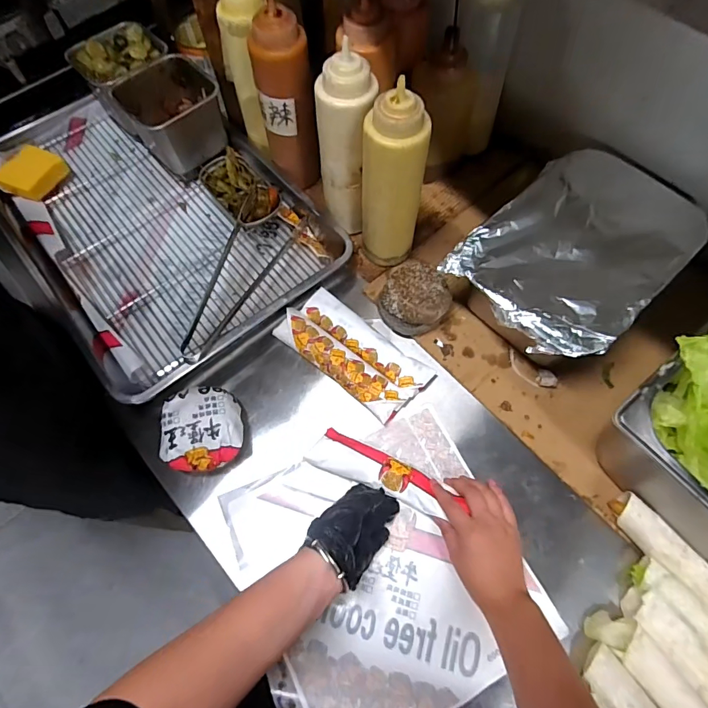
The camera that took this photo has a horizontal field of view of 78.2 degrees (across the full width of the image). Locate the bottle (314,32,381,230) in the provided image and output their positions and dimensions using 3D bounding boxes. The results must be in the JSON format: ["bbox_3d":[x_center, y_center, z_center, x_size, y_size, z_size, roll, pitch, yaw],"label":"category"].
[{"bbox_3d":[-0.008,-0.267,0.596,0.069,0.250,0.065,0,66,1],"label":"bottle"}]

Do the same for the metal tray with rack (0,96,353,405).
[{"bbox_3d":[-0.329,-0.240,0.704,0.389,0.051,0.596,-39,71,-14],"label":"metal tray with rack"}]

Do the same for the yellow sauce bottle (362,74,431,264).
[{"bbox_3d":[0.049,-0.213,0.576,0.064,0.257,0.065,0,66,1],"label":"yellow sauce bottle"}]

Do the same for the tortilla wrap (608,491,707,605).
[{"bbox_3d":[0.381,0.251,0.483,0.037,0.043,0.215,-41,72,-15],"label":"tortilla wrap"}]

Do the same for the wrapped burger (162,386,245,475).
[{"bbox_3d":[-0.188,0.094,0.545,0.091,0.053,0.098,0,66,1],"label":"wrapped burger"}]

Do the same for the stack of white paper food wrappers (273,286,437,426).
[{"bbox_3d":[-0.001,-0.002,0.606,0.211,0.031,0.096,38,72,16],"label":"stack of white paper food wrappers"}]

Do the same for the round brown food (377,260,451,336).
[{"bbox_3d":[0.089,-0.083,0.630,0.098,0.048,0.107,0,66,1],"label":"round brown food"}]

